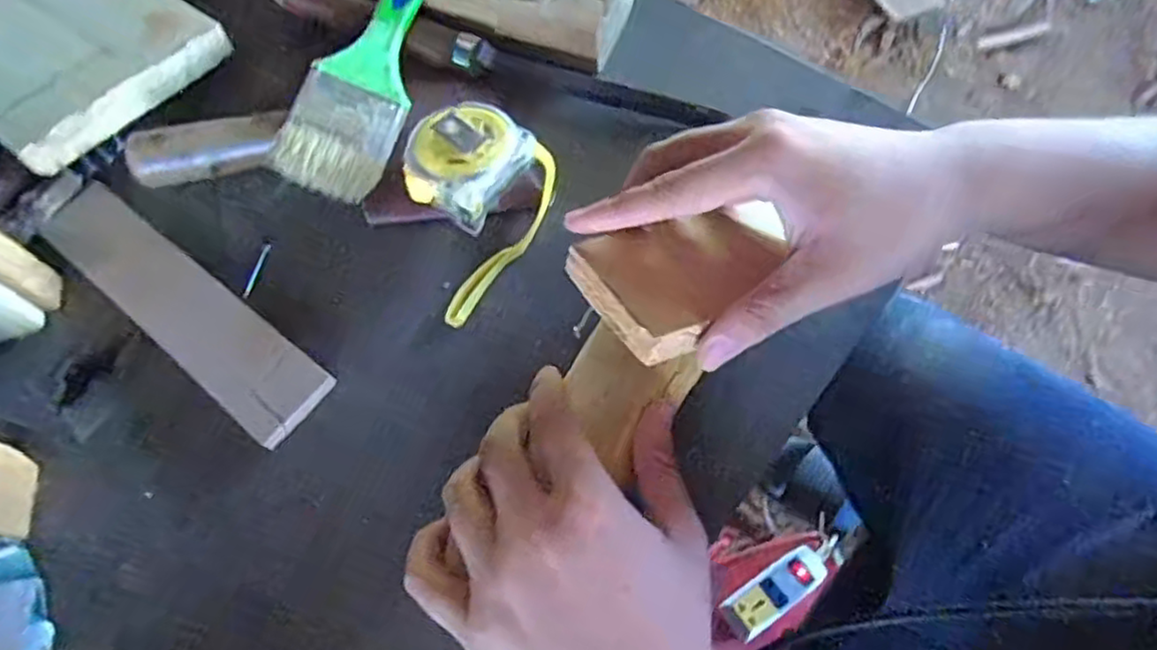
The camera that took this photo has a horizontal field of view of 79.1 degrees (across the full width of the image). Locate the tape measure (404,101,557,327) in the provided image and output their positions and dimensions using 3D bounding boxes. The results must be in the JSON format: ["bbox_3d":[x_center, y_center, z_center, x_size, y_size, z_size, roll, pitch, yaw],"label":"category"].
[{"bbox_3d":[-0.068,-0.072,0.401,0.084,0.037,0.116,31,70,17],"label":"tape measure"}]

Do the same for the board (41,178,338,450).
[{"bbox_3d":[-0.233,-0.016,0.401,0.226,0.010,0.048,34,74,18],"label":"board"}]

